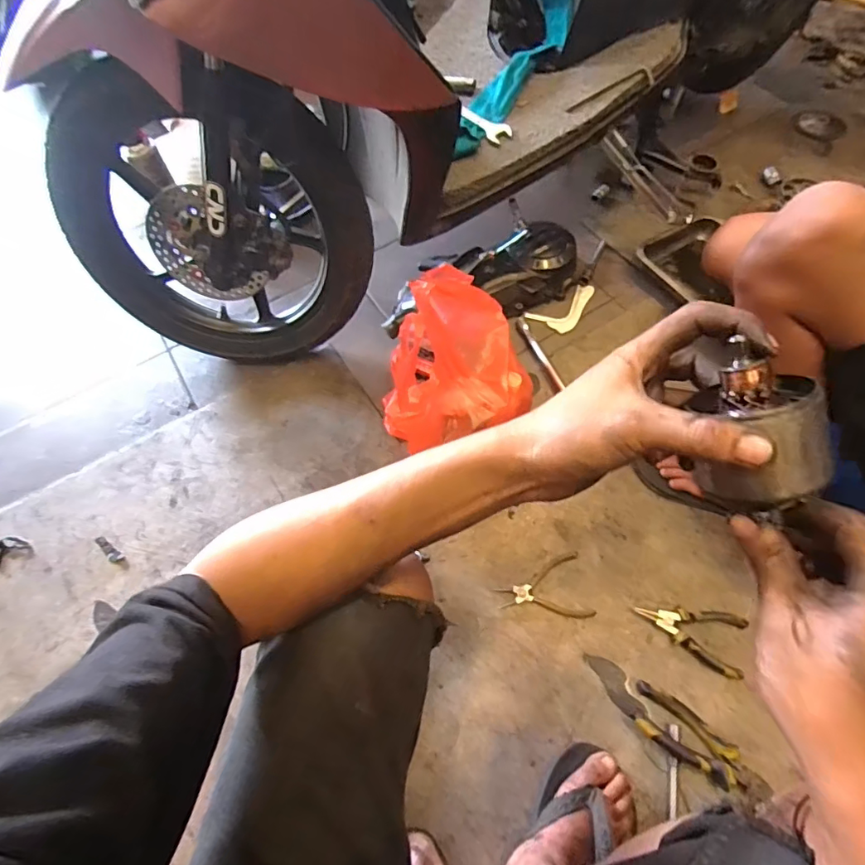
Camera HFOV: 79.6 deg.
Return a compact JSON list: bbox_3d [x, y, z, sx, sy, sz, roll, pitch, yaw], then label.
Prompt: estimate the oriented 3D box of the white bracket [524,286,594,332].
[{"bbox_3d":[0.262,-0.237,1.004,0.154,0.013,0.075,-32,65,-13],"label":"white bracket"}]

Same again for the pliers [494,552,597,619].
[{"bbox_3d":[0.165,0.238,0.775,0.133,0.007,0.094,-12,62,-3],"label":"pliers"}]

